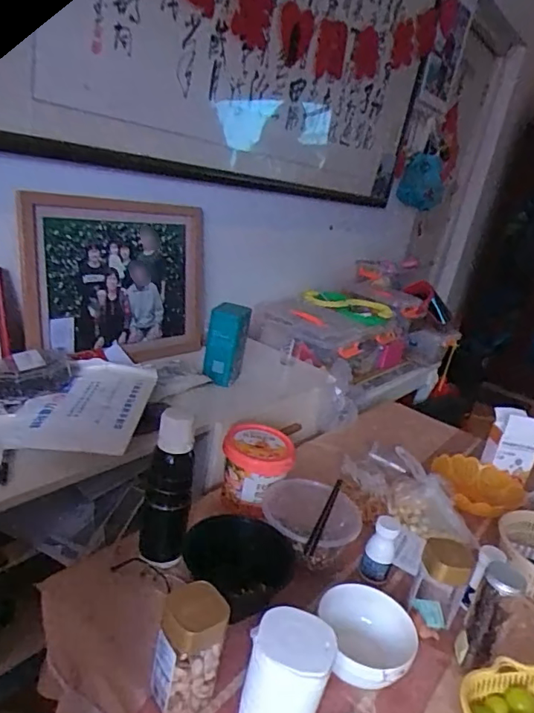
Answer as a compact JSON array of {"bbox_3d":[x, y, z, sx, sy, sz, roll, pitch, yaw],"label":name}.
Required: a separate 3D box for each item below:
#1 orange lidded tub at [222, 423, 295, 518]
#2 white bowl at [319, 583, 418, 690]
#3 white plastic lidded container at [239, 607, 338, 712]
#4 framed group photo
[{"bbox_3d":[-0.017,0.213,0.997,0.127,0.114,0.133,10,20,-4],"label":"orange lidded tub"},{"bbox_3d":[0.139,0.393,0.713,0.128,0.060,0.143,8,20,-9],"label":"white bowl"},{"bbox_3d":[0.021,0.378,0.598,0.092,0.133,0.084,18,21,19],"label":"white plastic lidded container"},{"bbox_3d":[-0.328,-0.177,1.248,0.029,0.372,0.528,11,13,37],"label":"framed group photo"}]

